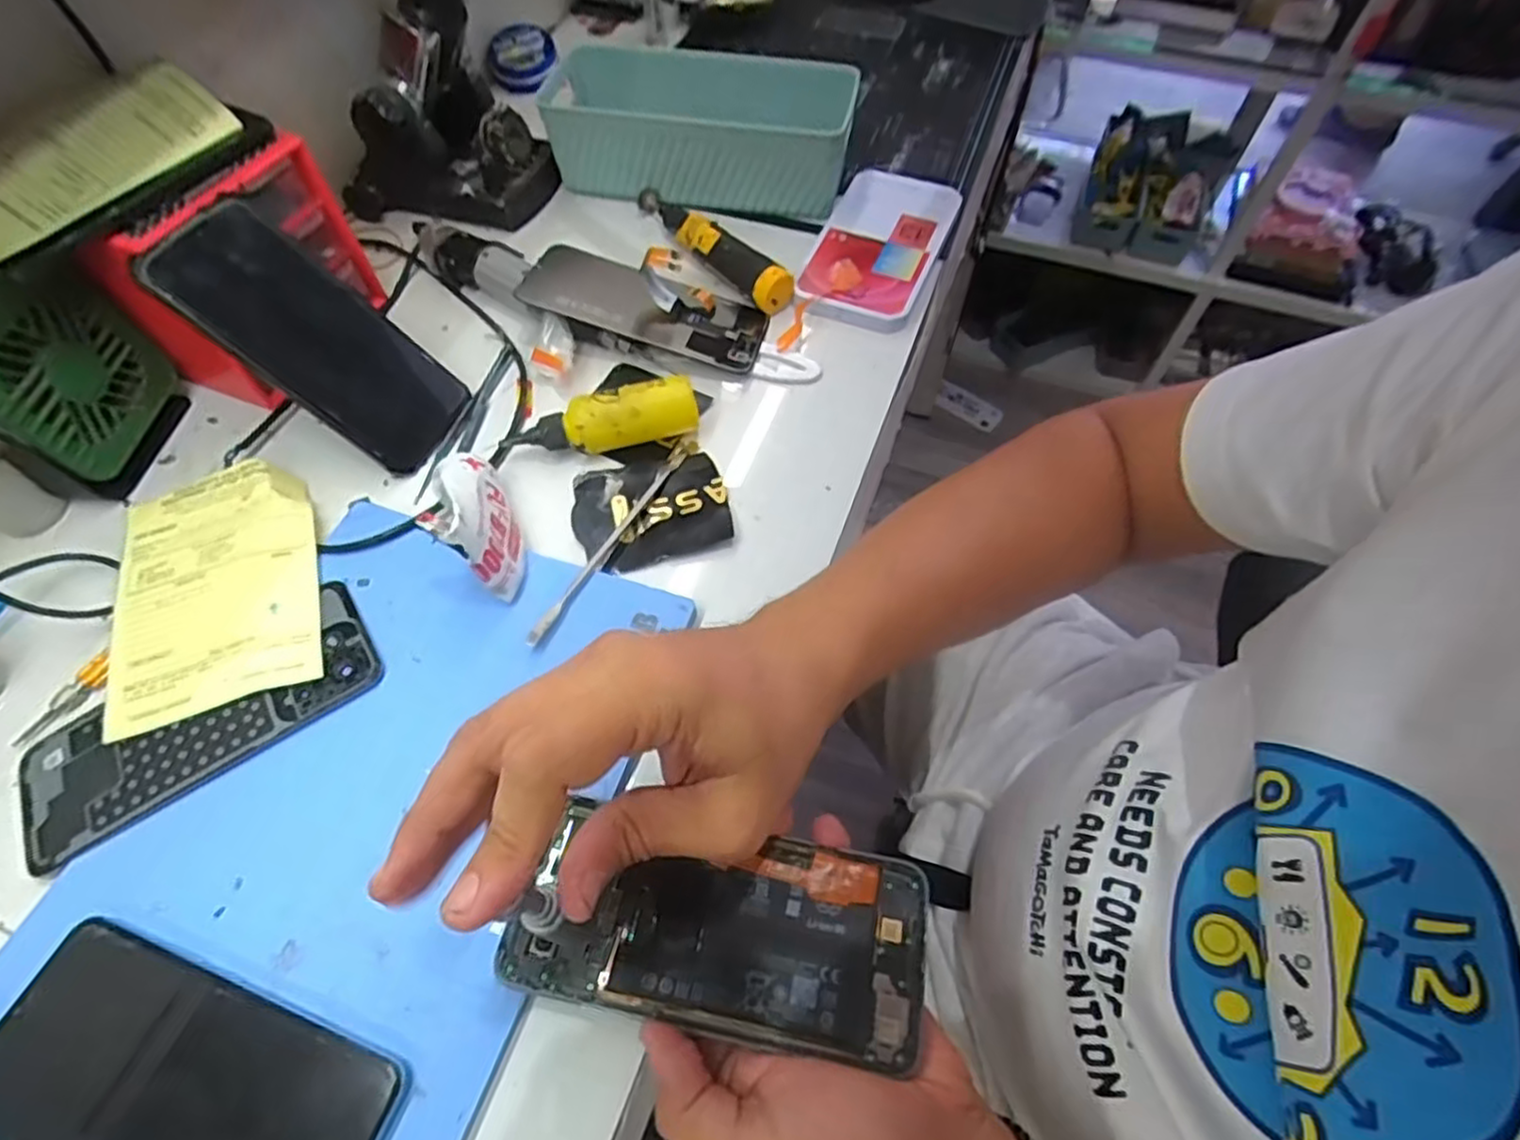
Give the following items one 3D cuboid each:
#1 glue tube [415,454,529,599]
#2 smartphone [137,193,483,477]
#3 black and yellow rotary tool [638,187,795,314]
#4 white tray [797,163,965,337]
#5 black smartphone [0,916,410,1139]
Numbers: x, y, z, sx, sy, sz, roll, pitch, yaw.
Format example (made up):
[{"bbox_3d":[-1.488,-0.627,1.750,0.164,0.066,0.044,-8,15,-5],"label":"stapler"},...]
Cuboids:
[{"bbox_3d":[-0.154,-0.031,0.386,0.035,0.064,0.088,-12,59,-8],"label":"glue tube"},{"bbox_3d":[-0.262,-0.136,0.425,0.162,0.015,0.077,42,56,-28],"label":"smartphone"},{"bbox_3d":[-0.038,-0.254,0.540,0.027,0.025,0.171,-35,65,-20],"label":"black and yellow rotary tool"},{"bbox_3d":[0.092,-0.257,0.544,0.095,0.015,0.167,17,60,10],"label":"white tray"},{"bbox_3d":[-0.222,0.202,0.272,0.156,0.014,0.075,18,60,10],"label":"black smartphone"}]

